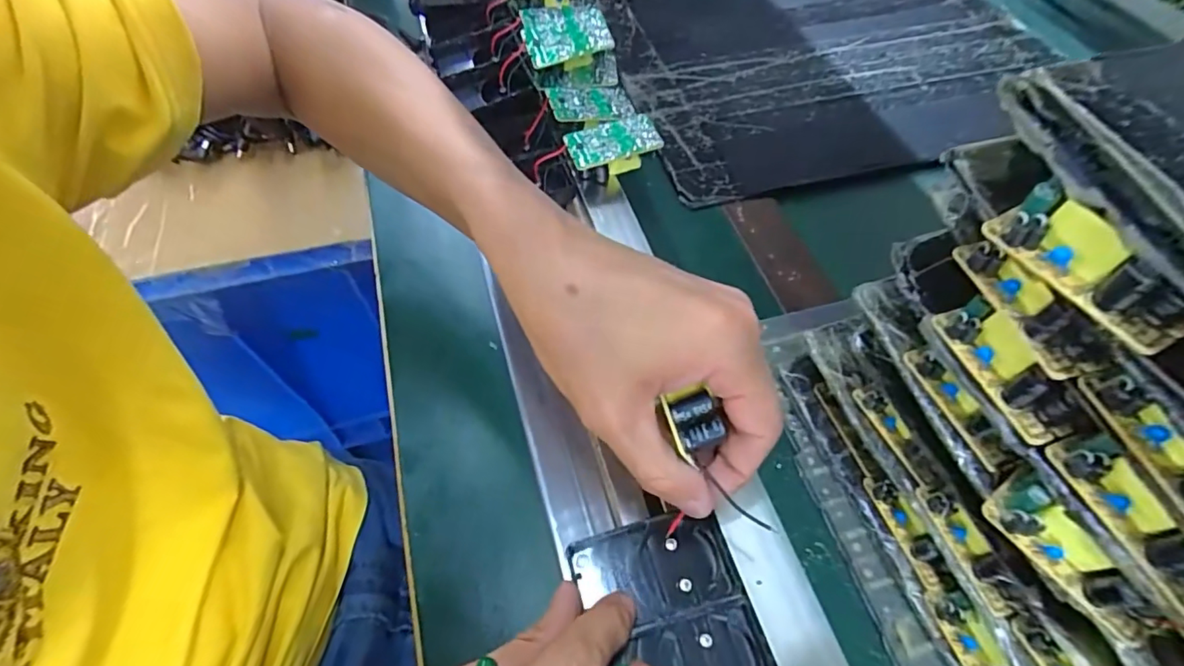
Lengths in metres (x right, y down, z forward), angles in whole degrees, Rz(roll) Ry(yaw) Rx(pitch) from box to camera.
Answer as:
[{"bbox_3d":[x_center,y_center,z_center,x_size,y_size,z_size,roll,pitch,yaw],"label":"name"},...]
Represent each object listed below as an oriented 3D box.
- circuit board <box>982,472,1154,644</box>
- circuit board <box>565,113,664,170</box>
[{"bbox_3d":[0.186,0.087,0.209,0.021,0.022,0.062,-20,60,-13],"label":"circuit board"},{"bbox_3d":[0.014,-0.136,0.381,0.063,0.004,0.036,-17,62,-5],"label":"circuit board"}]

